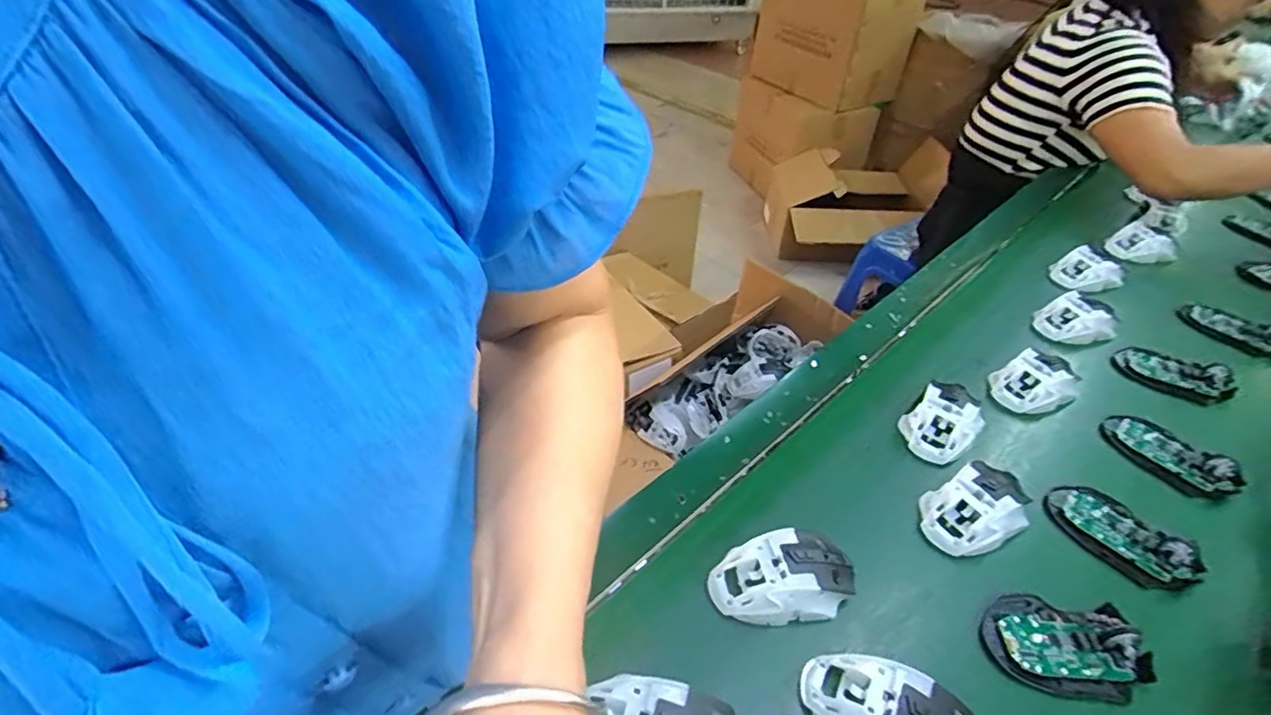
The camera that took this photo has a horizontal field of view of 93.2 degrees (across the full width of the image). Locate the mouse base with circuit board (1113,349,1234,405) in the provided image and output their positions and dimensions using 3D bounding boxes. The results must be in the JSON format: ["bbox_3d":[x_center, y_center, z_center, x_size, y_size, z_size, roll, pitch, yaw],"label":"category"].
[{"bbox_3d":[0.622,0.018,0.691,0.115,0.021,0.059,22,45,21],"label":"mouse base with circuit board"}]

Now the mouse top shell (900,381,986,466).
[{"bbox_3d":[0.311,0.065,0.612,0.082,0.038,0.068,-26,49,-28],"label":"mouse top shell"}]

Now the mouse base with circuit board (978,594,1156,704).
[{"bbox_3d":[0.325,0.215,0.454,0.109,0.026,0.070,11,42,9],"label":"mouse base with circuit board"}]

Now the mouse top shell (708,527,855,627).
[{"bbox_3d":[0.117,0.180,0.483,0.110,0.052,0.060,-5,42,-9],"label":"mouse top shell"}]

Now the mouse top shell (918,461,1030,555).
[{"bbox_3d":[0.306,0.131,0.538,0.111,0.037,0.067,-20,46,-24],"label":"mouse top shell"}]

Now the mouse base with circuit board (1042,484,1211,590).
[{"bbox_3d":[0.427,0.156,0.530,0.060,0.026,0.113,-24,48,-27],"label":"mouse base with circuit board"}]

